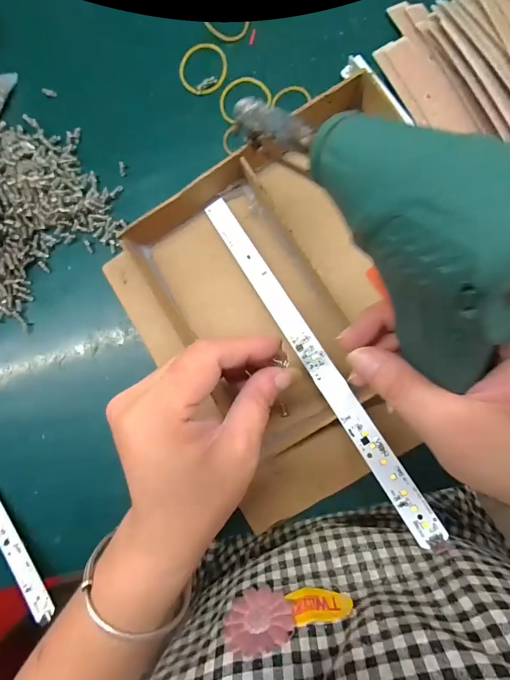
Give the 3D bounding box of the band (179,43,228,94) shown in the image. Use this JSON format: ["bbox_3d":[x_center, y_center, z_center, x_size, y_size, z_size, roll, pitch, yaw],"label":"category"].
[{"bbox_3d":[-0.045,-0.235,0.290,0.041,0.004,0.047,-6,87,6],"label":"band"}]

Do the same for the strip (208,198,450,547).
[{"bbox_3d":[0.037,0.004,0.241,0.018,0.007,0.277,-33,72,4],"label":"strip"}]

